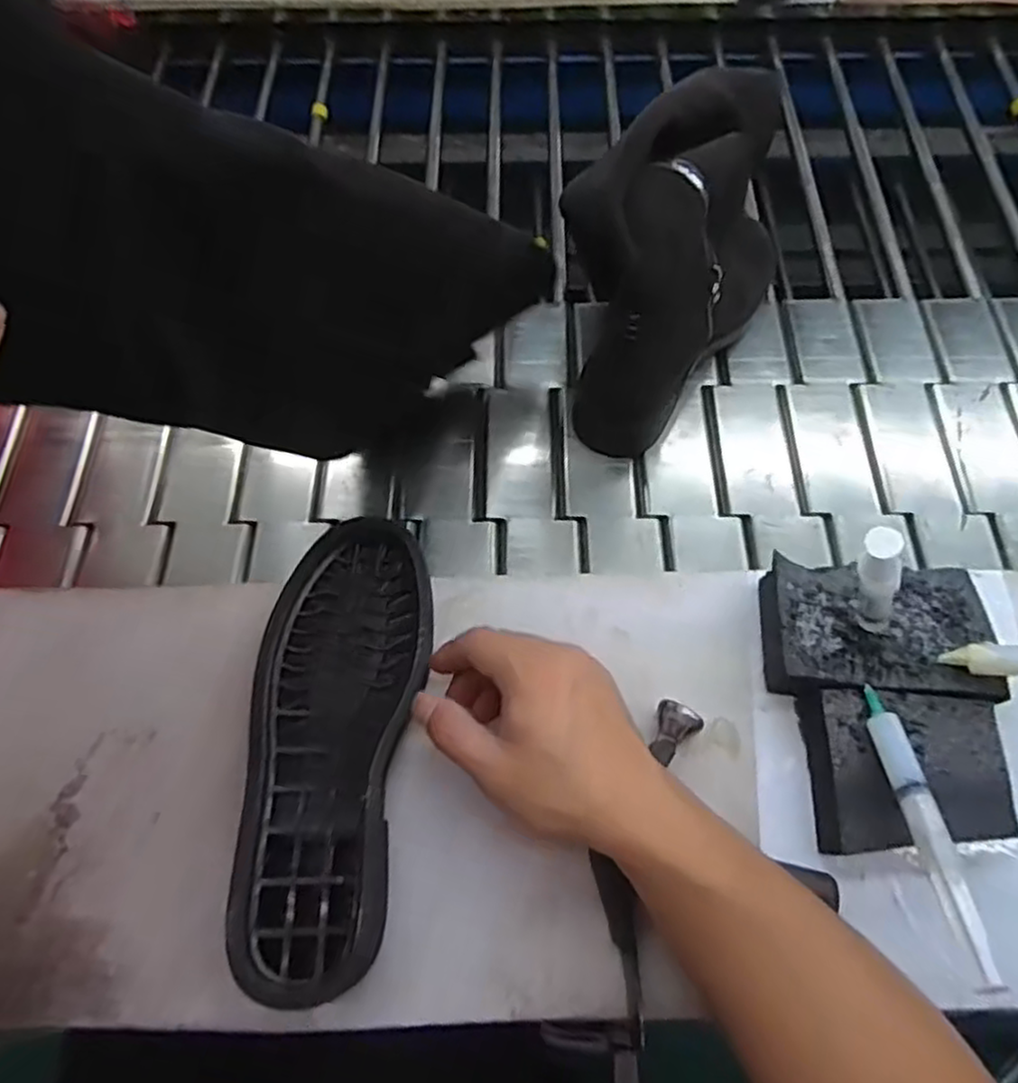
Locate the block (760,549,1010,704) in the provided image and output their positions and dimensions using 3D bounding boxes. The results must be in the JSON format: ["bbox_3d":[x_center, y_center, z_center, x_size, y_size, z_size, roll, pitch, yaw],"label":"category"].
[{"bbox_3d":[0.225,0.058,0.447,0.126,0.034,0.081,2,66,3],"label":"block"}]

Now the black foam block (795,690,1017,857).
[{"bbox_3d":[0.226,0.131,0.414,0.099,0.038,0.084,-1,65,1],"label":"black foam block"}]

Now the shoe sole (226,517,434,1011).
[{"bbox_3d":[-0.103,0.113,0.431,0.096,0.032,0.266,3,60,1],"label":"shoe sole"}]

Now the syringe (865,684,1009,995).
[{"bbox_3d":[0.210,0.141,0.366,0.016,0.017,0.146,-3,51,-2],"label":"syringe"}]

